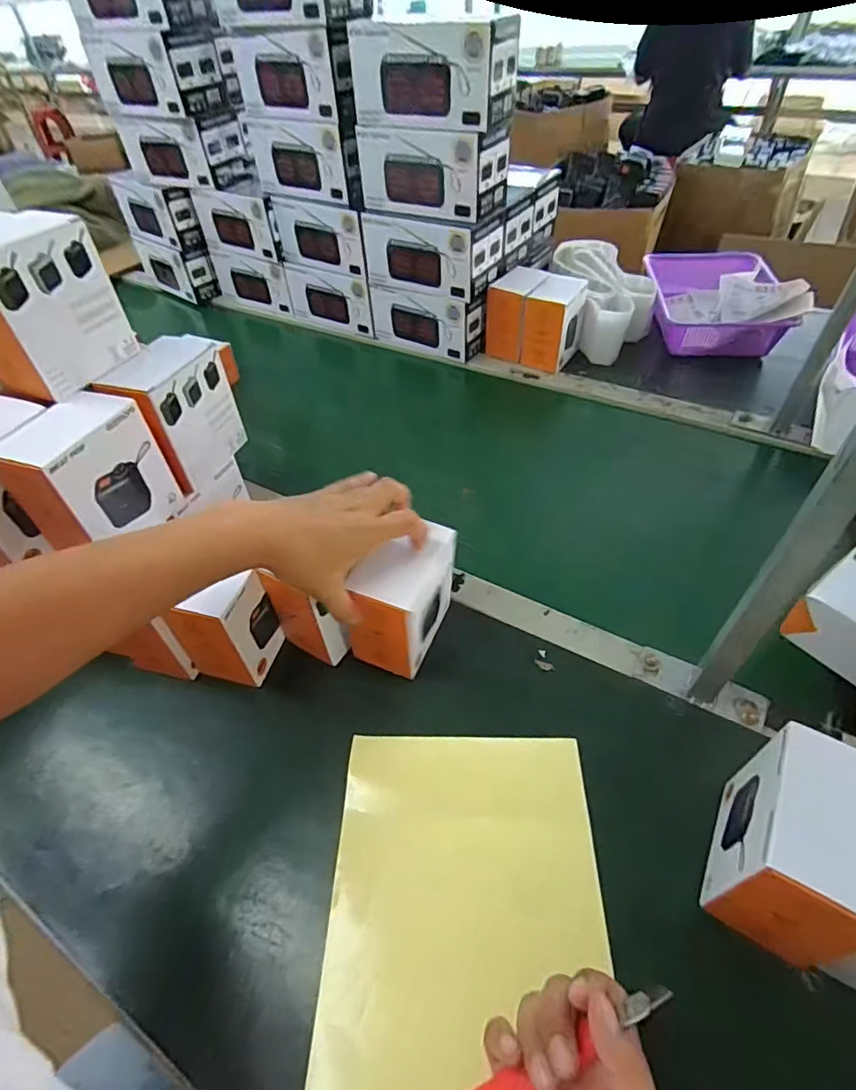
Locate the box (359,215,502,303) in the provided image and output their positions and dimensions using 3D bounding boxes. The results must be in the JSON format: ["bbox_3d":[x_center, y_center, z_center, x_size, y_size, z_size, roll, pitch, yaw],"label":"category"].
[{"bbox_3d":[0.006,-0.463,0.832,0.197,0.097,0.104,21,53,23],"label":"box"}]

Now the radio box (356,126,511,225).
[{"bbox_3d":[0.008,-0.543,0.764,0.196,0.099,0.094,21,53,23],"label":"radio box"}]

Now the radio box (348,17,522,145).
[{"bbox_3d":[0.009,-0.612,0.687,0.197,0.099,0.105,21,53,23],"label":"radio box"}]

